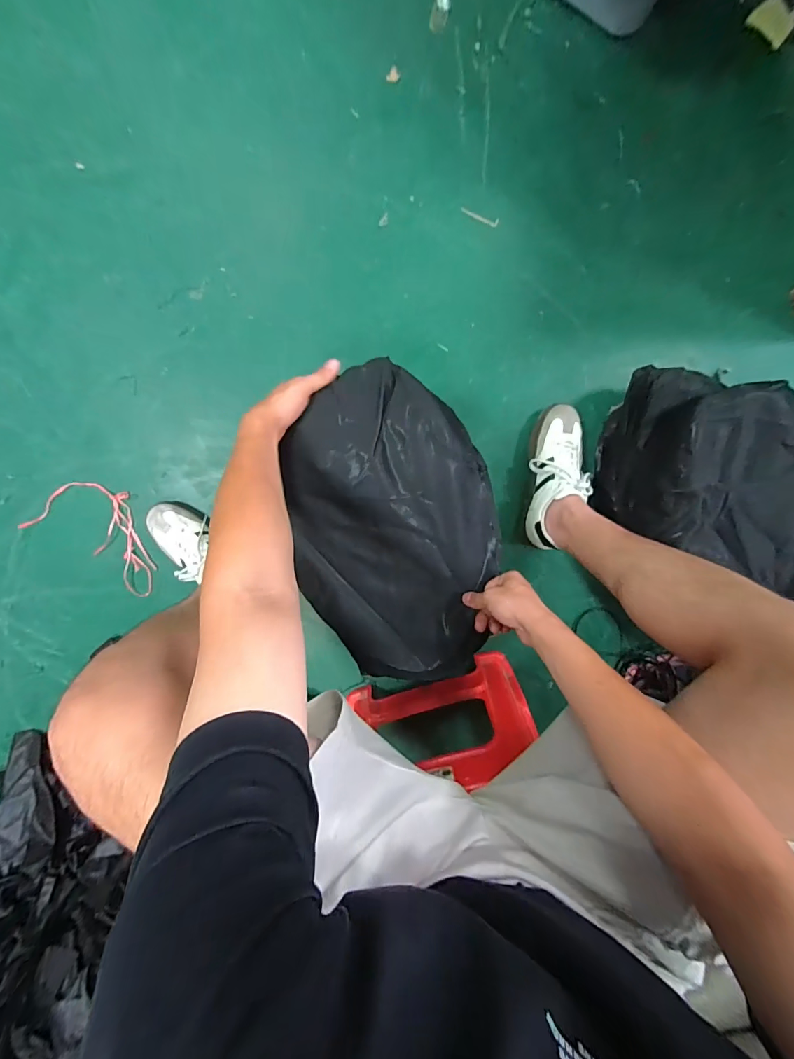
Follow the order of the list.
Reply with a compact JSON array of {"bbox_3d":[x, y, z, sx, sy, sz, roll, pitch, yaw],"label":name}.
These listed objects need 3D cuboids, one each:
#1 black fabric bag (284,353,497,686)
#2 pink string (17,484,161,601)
[{"bbox_3d":[-0.007,0.002,0.574,0.287,0.038,0.434,-3,98,-1],"label":"black fabric bag"},{"bbox_3d":[-0.581,0.003,0.813,0.263,0.010,0.162,36,96,-6],"label":"pink string"}]

